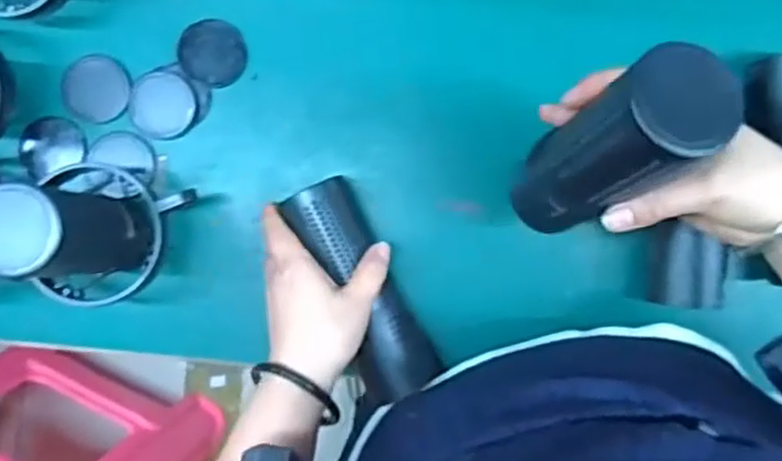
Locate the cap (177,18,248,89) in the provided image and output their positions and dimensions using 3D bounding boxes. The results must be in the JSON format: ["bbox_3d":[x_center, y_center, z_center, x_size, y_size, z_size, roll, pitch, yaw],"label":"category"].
[{"bbox_3d":[-0.136,-0.134,0.552,0.050,0.007,0.050,0,92,1],"label":"cap"}]

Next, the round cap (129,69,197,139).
[{"bbox_3d":[-0.174,-0.096,0.555,0.050,0.004,0.050,0,92,1],"label":"round cap"}]

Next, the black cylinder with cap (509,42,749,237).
[{"bbox_3d":[0.112,-0.040,0.386,0.050,0.163,0.046,4,75,-14],"label":"black cylinder with cap"}]

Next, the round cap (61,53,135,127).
[{"bbox_3d":[-0.229,-0.110,0.565,0.053,0.004,0.051,12,92,1],"label":"round cap"}]

